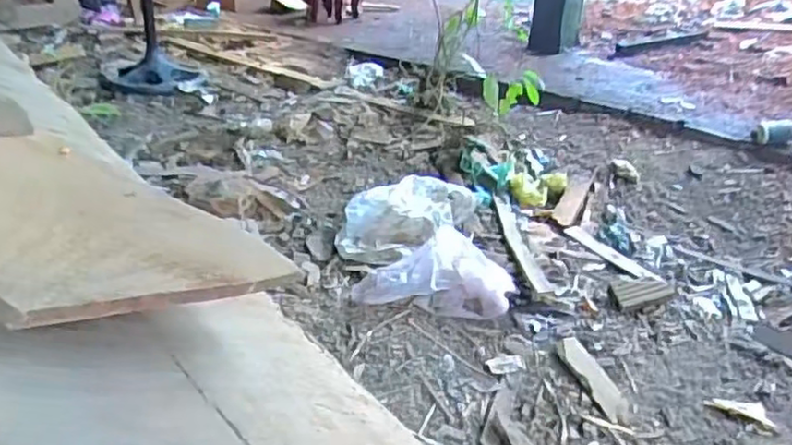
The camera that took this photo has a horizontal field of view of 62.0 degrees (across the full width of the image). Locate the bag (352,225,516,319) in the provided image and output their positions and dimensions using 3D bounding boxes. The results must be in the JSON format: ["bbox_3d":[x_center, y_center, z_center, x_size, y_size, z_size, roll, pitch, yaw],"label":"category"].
[{"bbox_3d":[0.079,0.097,1.356,0.321,0.101,0.185,4,30,5],"label":"bag"}]

